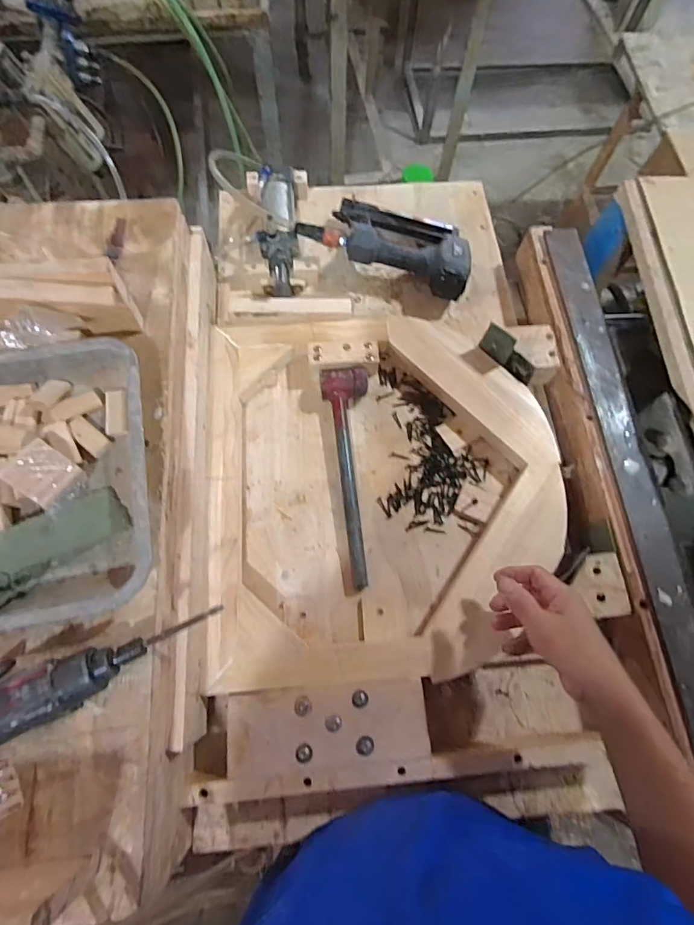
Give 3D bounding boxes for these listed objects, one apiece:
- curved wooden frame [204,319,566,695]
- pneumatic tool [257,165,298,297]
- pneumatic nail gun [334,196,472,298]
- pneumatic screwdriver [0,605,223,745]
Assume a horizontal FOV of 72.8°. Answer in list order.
[{"bbox_3d":[0.051,0.027,0.659,0.477,0.048,0.503,-3,70,-3],"label":"curved wooden frame"},{"bbox_3d":[-0.114,-0.384,0.787,0.062,0.076,0.233,-3,70,-3],"label":"pneumatic tool"},{"bbox_3d":[0.091,-0.363,0.788,0.242,0.075,0.152,19,70,5],"label":"pneumatic nail gun"},{"bbox_3d":[-0.289,0.207,0.420,0.357,0.046,0.070,-27,73,-12],"label":"pneumatic screwdriver"}]

